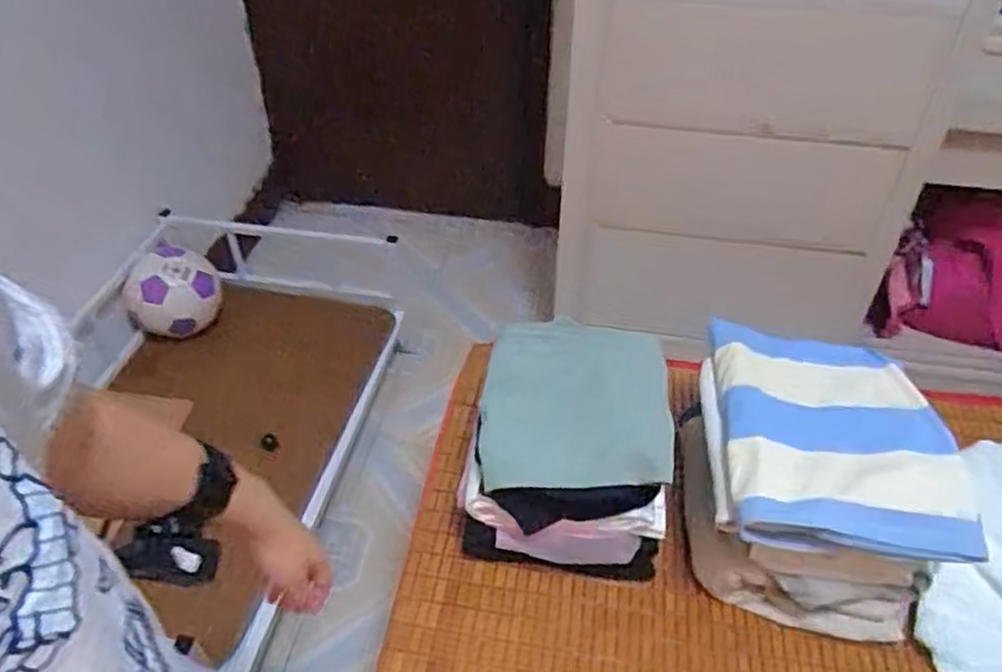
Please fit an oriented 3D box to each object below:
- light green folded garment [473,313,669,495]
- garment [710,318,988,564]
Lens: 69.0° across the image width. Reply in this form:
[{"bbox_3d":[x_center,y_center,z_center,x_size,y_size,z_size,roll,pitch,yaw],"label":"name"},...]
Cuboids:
[{"bbox_3d":[0.090,0.080,0.918,0.225,0.067,0.261,2,42,1],"label":"light green folded garment"},{"bbox_3d":[0.384,0.109,0.851,0.245,0.060,0.317,6,42,4],"label":"garment"}]

